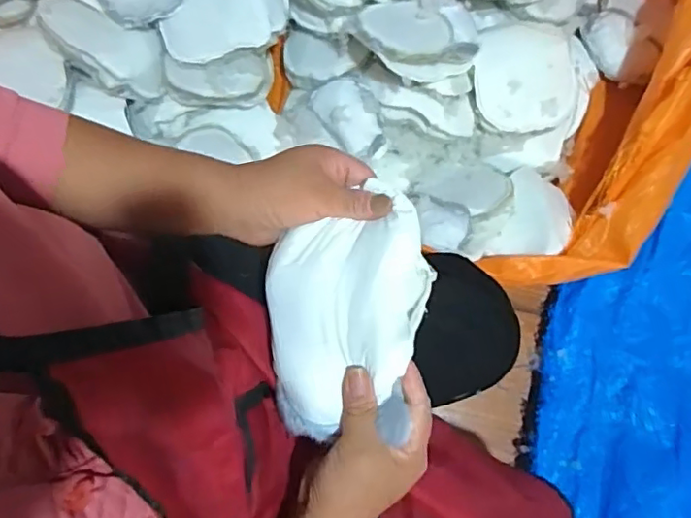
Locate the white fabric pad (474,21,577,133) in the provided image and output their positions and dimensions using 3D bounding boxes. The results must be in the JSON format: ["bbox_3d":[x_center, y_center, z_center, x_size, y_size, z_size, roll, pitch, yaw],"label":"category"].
[{"bbox_3d":[0.262,-0.266,0.847,0.148,0.024,0.156,-2,96,-5],"label":"white fabric pad"}]

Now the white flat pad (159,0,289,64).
[{"bbox_3d":[-0.173,-0.351,0.808,0.175,0.023,0.135,-19,80,-4],"label":"white flat pad"}]

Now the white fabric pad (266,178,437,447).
[{"bbox_3d":[0.002,0.043,0.425,0.114,0.039,0.164,-5,80,-2],"label":"white fabric pad"}]

